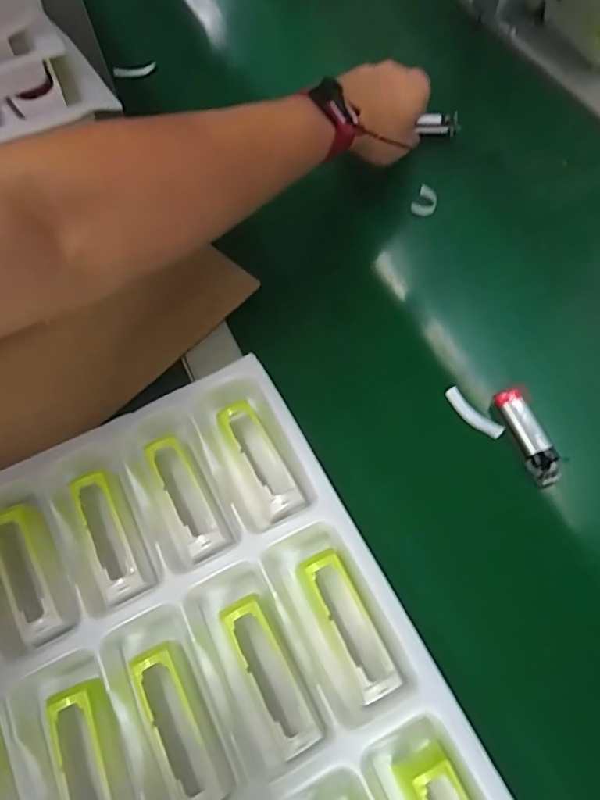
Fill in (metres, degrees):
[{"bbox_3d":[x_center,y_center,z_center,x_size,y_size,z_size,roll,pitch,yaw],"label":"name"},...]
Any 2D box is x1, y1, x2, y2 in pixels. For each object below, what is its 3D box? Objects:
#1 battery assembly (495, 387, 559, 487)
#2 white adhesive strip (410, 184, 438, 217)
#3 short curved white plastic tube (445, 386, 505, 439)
[{"bbox_3d":[0.153,0.024,0.348,0.018,0.013,0.066,-20,66,-7],"label":"battery assembly"},{"bbox_3d":[0.110,-0.176,0.454,0.020,0.011,0.034,14,64,9],"label":"white adhesive strip"},{"bbox_3d":[0.121,0.010,0.363,0.011,0.009,0.046,-39,70,-15],"label":"short curved white plastic tube"}]

